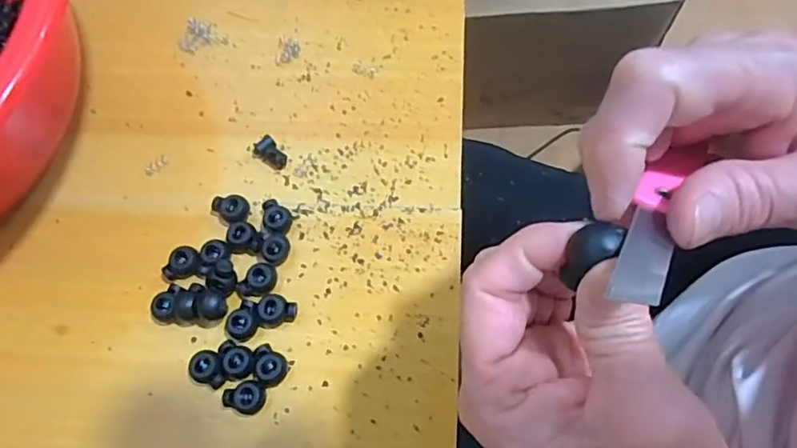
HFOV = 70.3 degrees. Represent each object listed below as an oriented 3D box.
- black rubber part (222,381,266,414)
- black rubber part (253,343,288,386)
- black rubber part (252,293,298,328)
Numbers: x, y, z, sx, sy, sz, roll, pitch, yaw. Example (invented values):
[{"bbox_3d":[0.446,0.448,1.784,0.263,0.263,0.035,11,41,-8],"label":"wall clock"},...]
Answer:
[{"bbox_3d":[-0.084,0.094,0.309,0.021,0.010,0.017,11,70,7],"label":"black rubber part"},{"bbox_3d":[-0.072,0.079,0.314,0.020,0.012,0.018,38,76,16],"label":"black rubber part"},{"bbox_3d":[-0.071,0.050,0.325,0.024,0.011,0.017,1,69,4],"label":"black rubber part"}]

